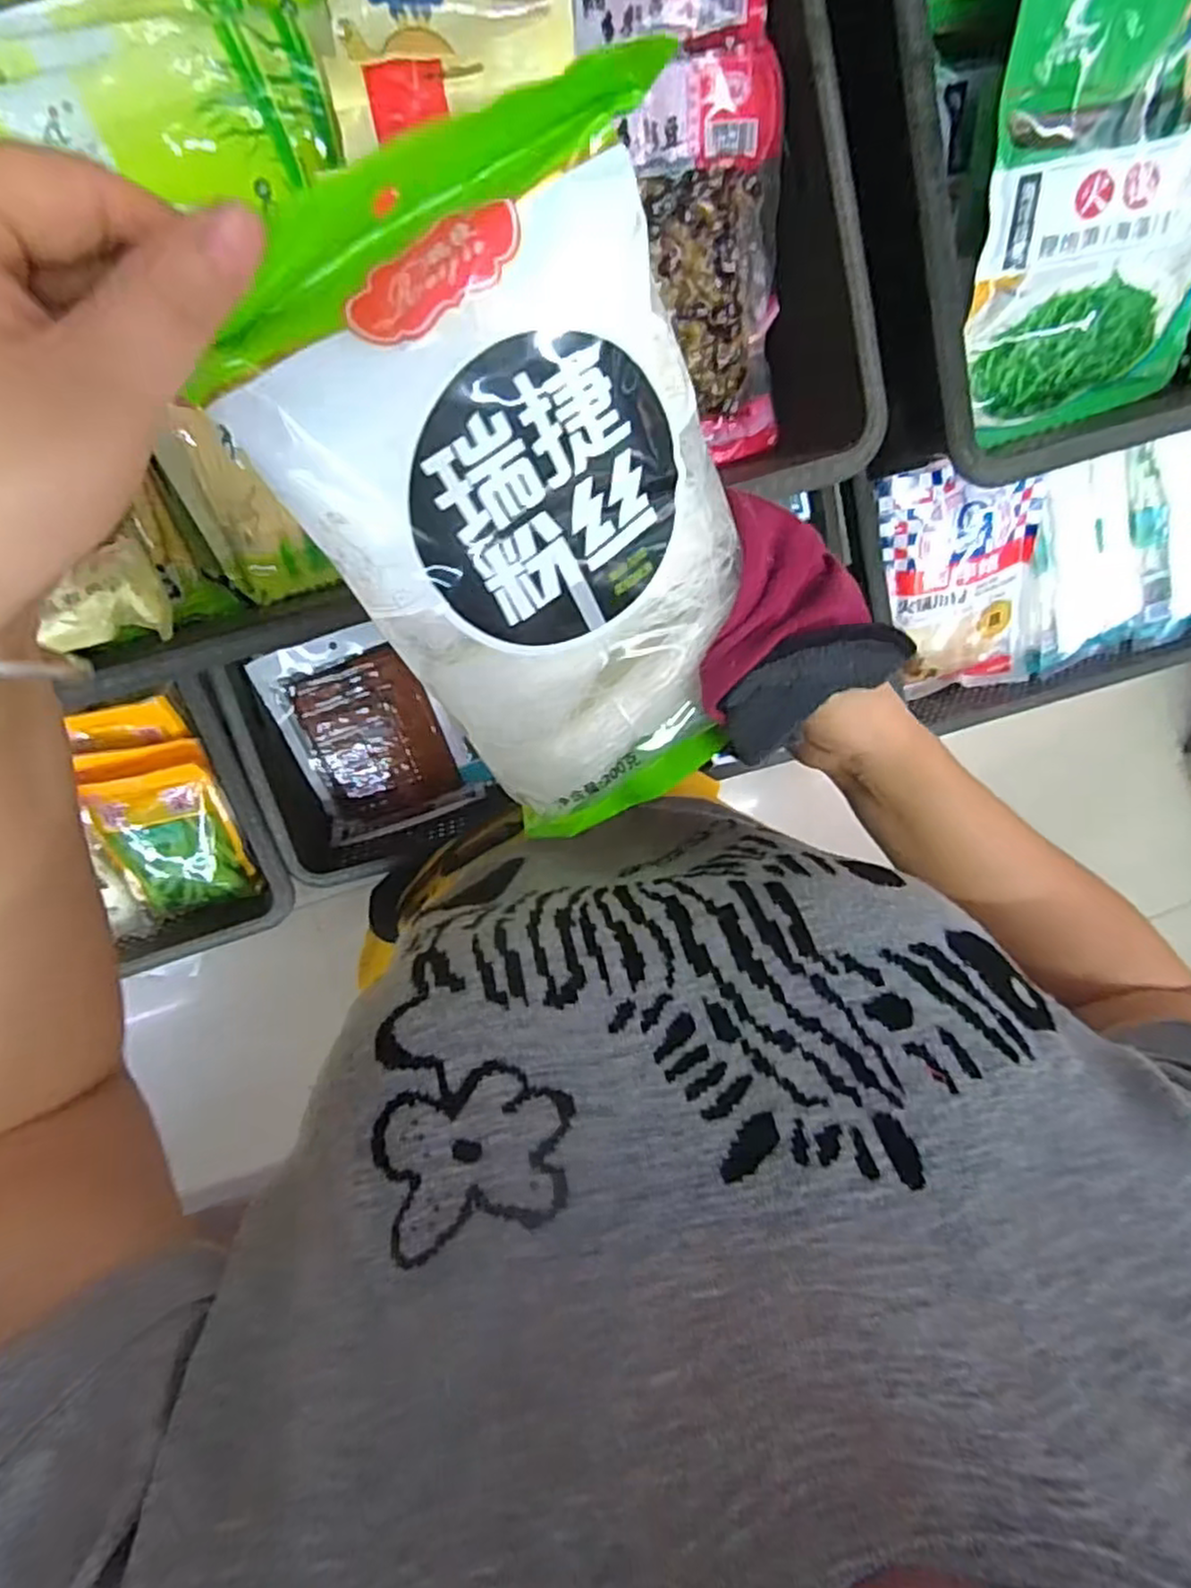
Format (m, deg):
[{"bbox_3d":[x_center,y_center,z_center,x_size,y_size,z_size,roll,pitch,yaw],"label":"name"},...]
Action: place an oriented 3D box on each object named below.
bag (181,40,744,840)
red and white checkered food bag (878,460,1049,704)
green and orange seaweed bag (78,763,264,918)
[{"bbox_3d":[-0.012,-0.080,0.256,0.129,0.034,0.230,-31,135,-6],"label":"bag"},{"bbox_3d":[0.374,-0.215,0.729,0.147,0.025,0.244,-16,126,6],"label":"red and white checkered food bag"},{"bbox_3d":[-0.395,0.048,0.674,0.115,0.015,0.148,-12,120,-1],"label":"green and orange seaweed bag"}]

